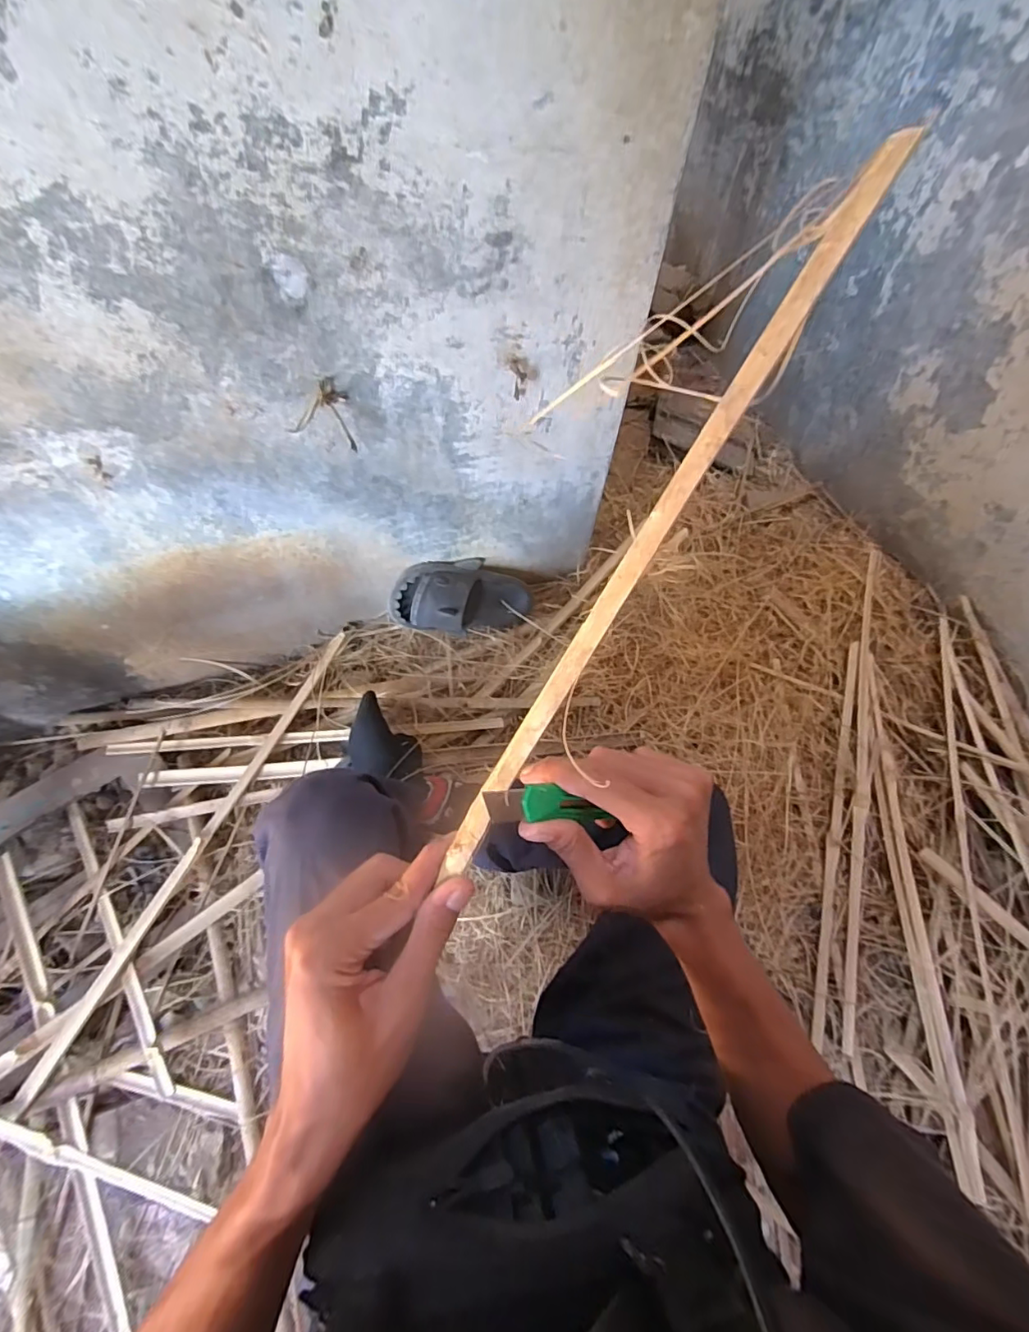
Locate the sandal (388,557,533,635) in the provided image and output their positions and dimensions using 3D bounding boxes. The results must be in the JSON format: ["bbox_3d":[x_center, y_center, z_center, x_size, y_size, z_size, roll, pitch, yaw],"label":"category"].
[{"bbox_3d":[-0.105,-0.128,1.062,0.275,0.119,0.119,-2,61,-31],"label":"sandal"}]

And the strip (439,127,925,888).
[{"bbox_3d":[0.071,-0.066,0.275,0.017,0.010,0.410,33,97,12],"label":"strip"}]

